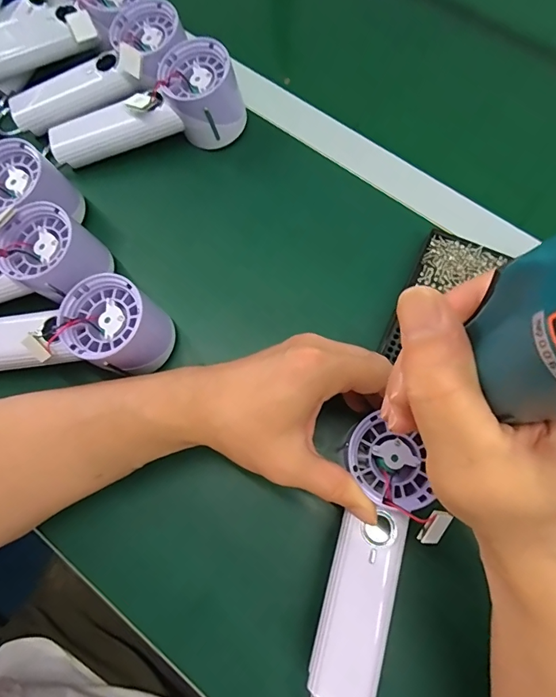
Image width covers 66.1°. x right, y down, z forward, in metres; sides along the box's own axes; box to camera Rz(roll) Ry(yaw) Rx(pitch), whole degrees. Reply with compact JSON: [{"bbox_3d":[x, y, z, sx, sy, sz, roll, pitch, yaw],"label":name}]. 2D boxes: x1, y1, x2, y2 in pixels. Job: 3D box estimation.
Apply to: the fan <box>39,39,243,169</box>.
[{"bbox_3d":[-0.123,-0.214,0.378,0.182,0.052,0.071,-8,74,-1],"label":"fan"}]

